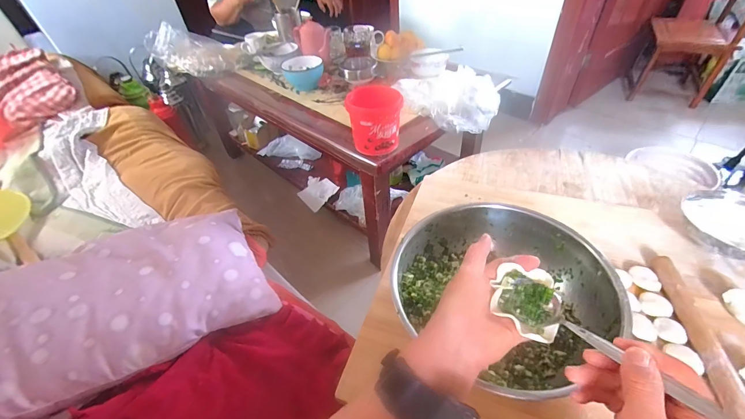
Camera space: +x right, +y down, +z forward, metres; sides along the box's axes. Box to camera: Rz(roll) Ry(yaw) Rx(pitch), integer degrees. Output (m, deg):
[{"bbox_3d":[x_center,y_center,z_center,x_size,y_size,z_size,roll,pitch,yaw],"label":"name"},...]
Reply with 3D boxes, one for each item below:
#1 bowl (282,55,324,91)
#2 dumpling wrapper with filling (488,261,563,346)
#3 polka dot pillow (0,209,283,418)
[{"bbox_3d":[-0.241,-0.480,1.147,0.141,0.079,0.117,-10,45,-4],"label":"bowl"},{"bbox_3d":[0.155,0.093,0.331,0.058,0.024,0.069,9,47,15],"label":"dumpling wrapper with filling"},{"bbox_3d":[-0.527,0.173,0.573,0.625,0.119,0.343,-24,48,-17],"label":"polka dot pillow"}]

